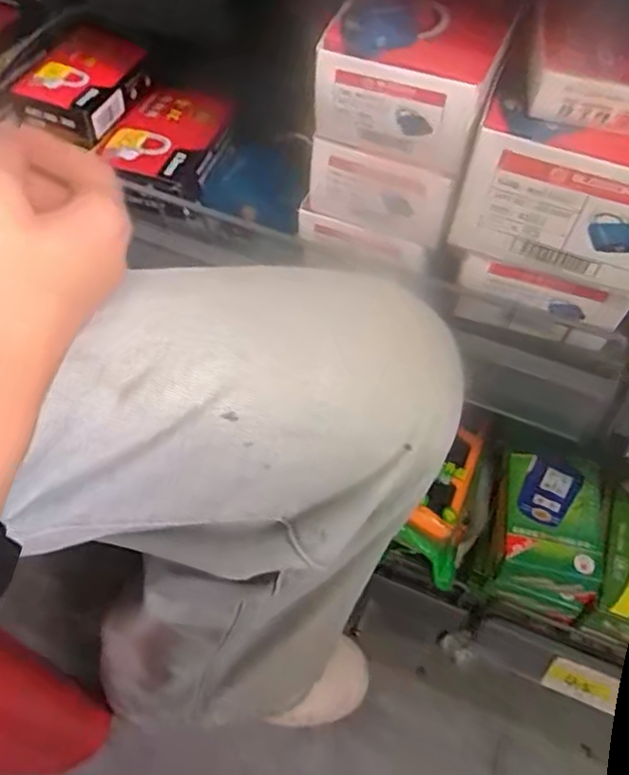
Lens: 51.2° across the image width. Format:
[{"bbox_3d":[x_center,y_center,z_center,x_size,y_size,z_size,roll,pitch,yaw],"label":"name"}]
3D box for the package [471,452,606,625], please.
[{"bbox_3d":[0.177,0.111,0.506,0.078,0.065,0.103,18,57,9],"label":"package"}]

